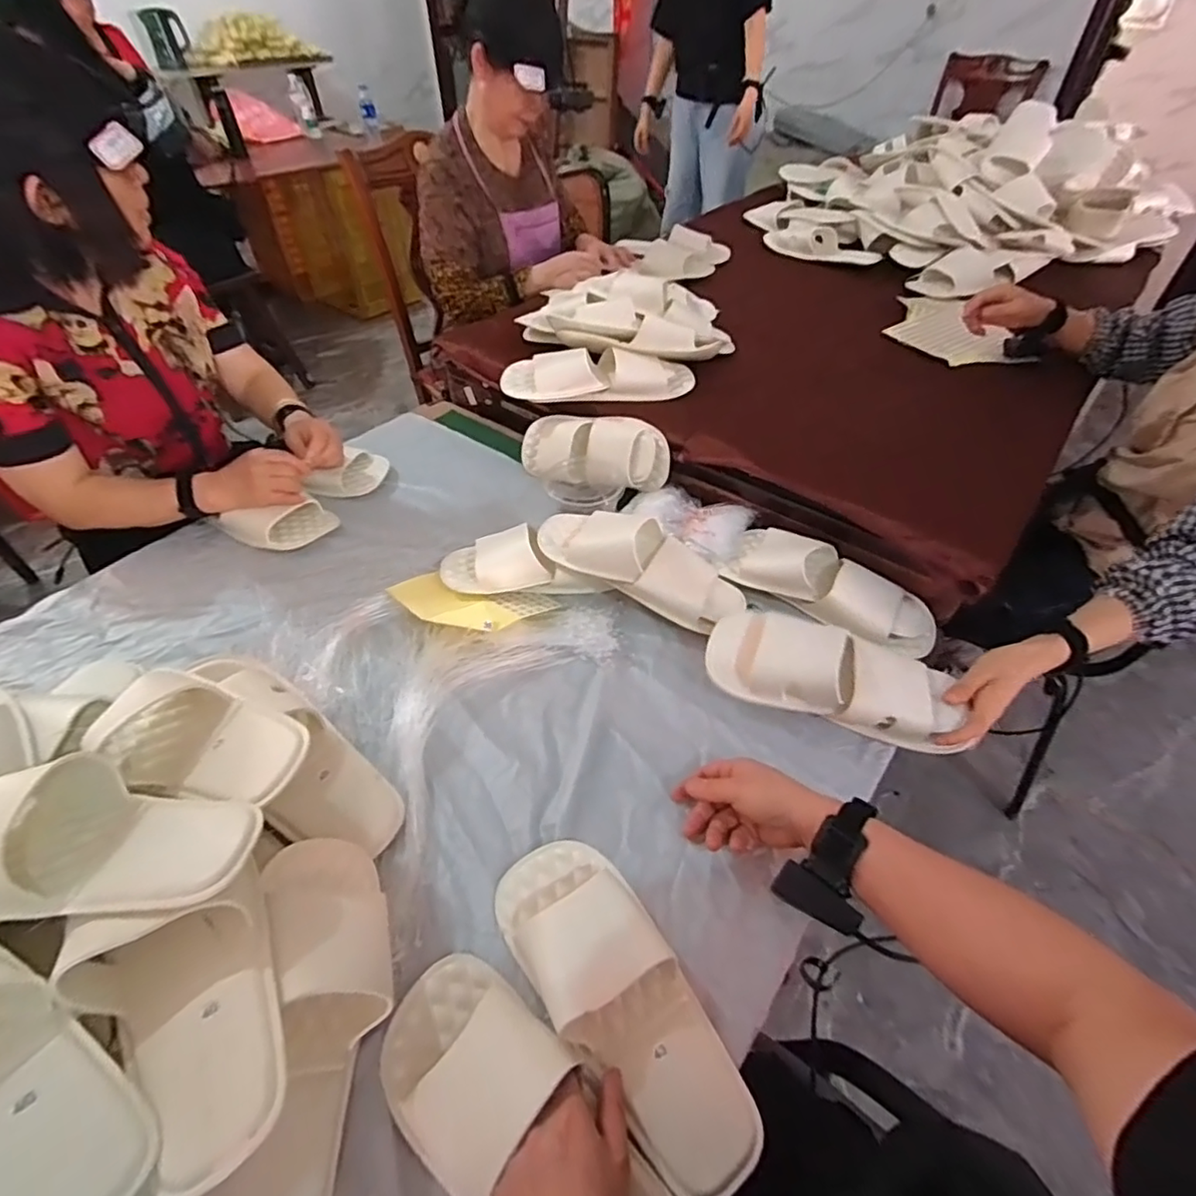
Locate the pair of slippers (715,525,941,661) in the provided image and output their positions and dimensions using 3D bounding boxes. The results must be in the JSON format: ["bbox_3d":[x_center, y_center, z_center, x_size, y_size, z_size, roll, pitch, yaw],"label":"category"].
[{"bbox_3d":[0.309,-0.017,0.791,0.274,0.068,0.113,23,51,20],"label":"pair of slippers"}]

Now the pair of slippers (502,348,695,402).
[{"bbox_3d":[0.002,-0.369,0.971,0.305,0.074,0.088,-7,47,-6],"label":"pair of slippers"}]

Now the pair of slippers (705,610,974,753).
[{"bbox_3d":[0.252,0.082,0.666,0.254,0.082,0.093,12,48,11],"label":"pair of slippers"}]

